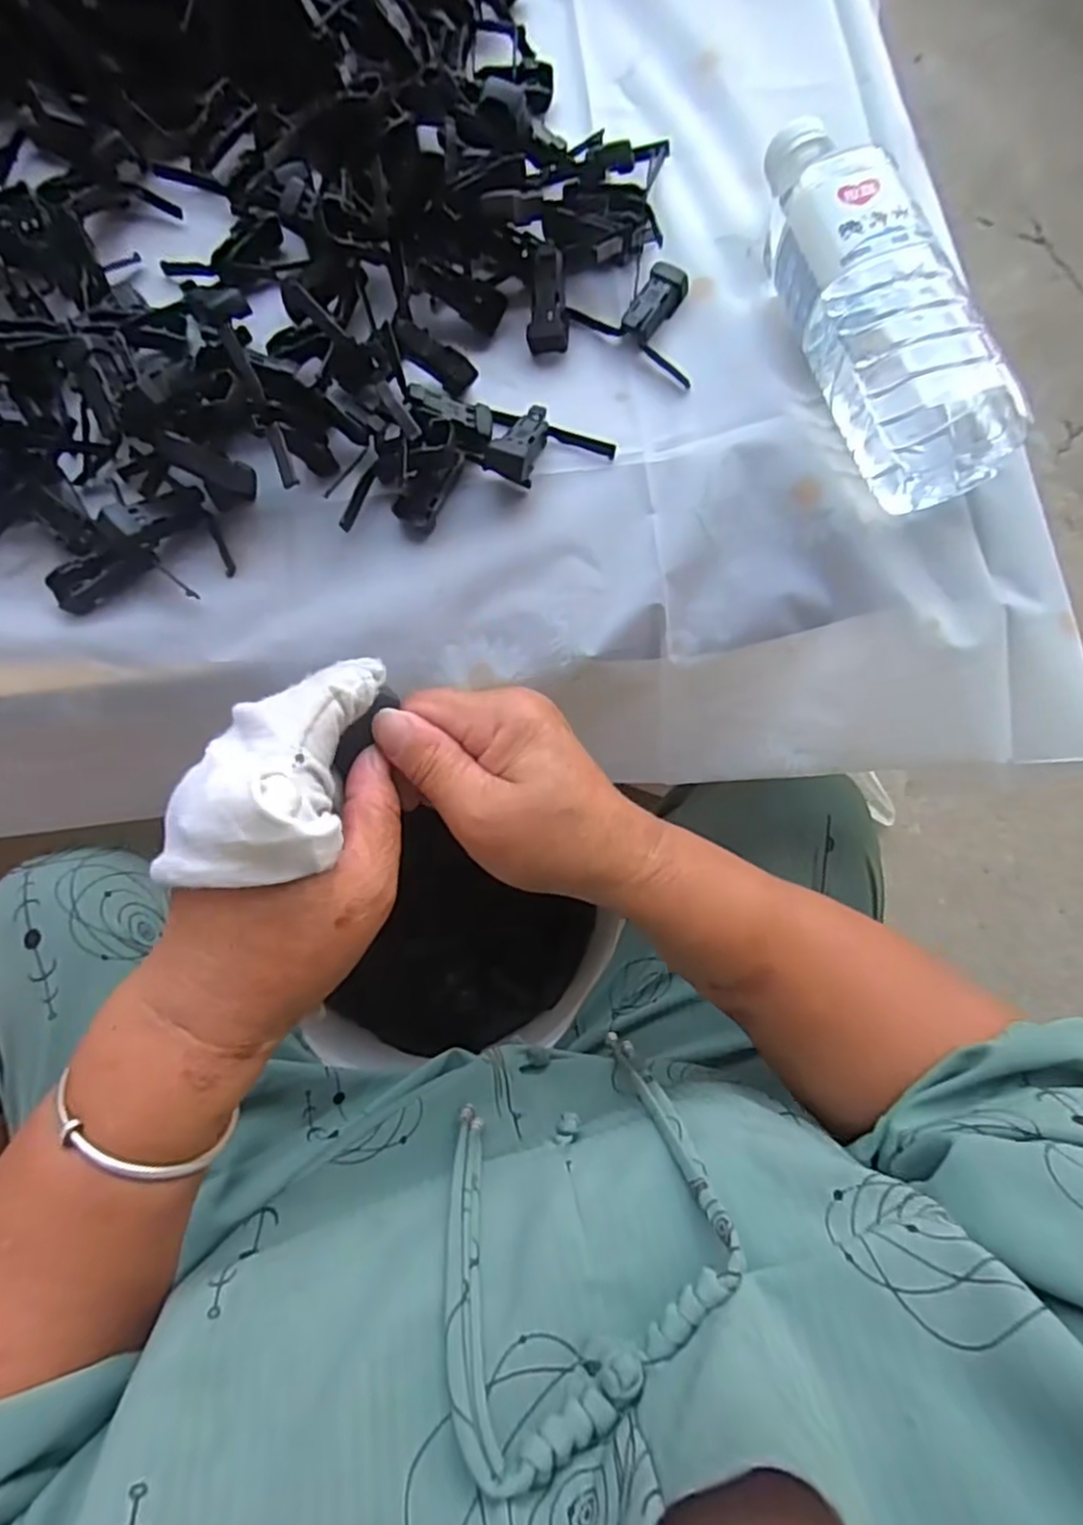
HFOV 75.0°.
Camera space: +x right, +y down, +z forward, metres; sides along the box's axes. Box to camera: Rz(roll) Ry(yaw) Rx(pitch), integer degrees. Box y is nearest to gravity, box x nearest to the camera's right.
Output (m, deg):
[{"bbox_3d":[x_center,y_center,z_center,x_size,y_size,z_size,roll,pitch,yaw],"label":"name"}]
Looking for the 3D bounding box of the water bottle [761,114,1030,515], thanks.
[{"bbox_3d":[0.159,-0.227,0.348,0.064,0.055,0.207,-23,78,-5],"label":"water bottle"}]

